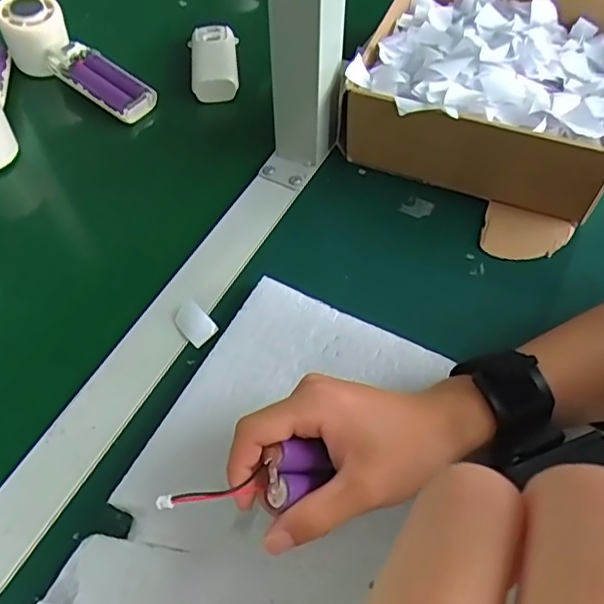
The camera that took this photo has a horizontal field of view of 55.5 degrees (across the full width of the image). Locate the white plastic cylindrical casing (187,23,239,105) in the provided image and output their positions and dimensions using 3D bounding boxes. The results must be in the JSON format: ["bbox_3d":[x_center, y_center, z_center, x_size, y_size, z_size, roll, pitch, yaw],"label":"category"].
[{"bbox_3d":[-0.084,-0.233,0.552,0.043,0.023,0.102,-5,57,-4],"label":"white plastic cylindrical casing"}]

